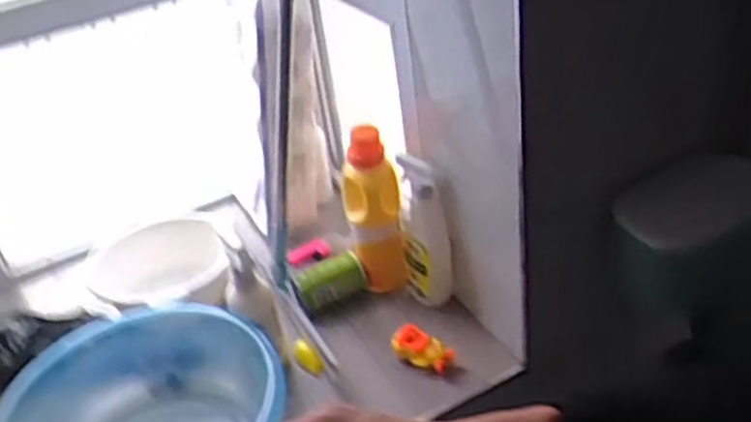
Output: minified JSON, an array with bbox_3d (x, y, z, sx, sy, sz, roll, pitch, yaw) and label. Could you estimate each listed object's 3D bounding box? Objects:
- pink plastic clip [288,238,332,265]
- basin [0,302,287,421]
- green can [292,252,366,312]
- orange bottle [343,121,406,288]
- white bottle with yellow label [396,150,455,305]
[{"bbox_3d":[-0.121,0.075,1.400,0.077,0.046,0.018,-10,33,-3],"label":"pink plastic clip"},{"bbox_3d":[-0.313,0.299,1.035,0.343,0.149,0.360,-5,33,4],"label":"basin"},{"bbox_3d":[-0.076,0.110,1.272,0.115,0.056,0.062,-23,36,-22],"label":"green can"},{"bbox_3d":[-0.003,-0.004,1.251,0.084,0.261,0.066,-4,34,6],"label":"orange bottle"},{"bbox_3d":[0.069,0.029,1.205,0.090,0.238,0.054,16,40,31],"label":"white bottle with yellow label"}]

